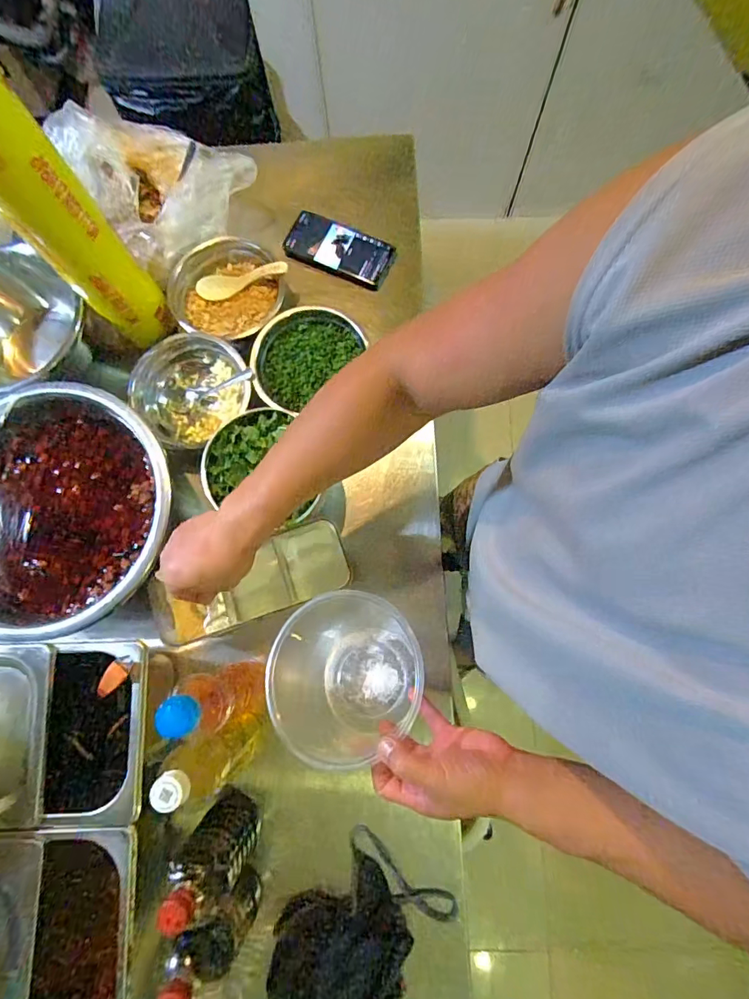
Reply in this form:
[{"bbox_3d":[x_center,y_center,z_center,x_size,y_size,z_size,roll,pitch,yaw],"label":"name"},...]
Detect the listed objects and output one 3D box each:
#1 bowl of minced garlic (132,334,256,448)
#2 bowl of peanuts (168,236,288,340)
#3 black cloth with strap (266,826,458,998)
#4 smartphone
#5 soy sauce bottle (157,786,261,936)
[{"bbox_3d":[-0.252,-0.155,0.655,0.149,0.086,0.133,-44,82,-7],"label":"bowl of minced garlic"},{"bbox_3d":[-0.212,-0.299,0.678,0.148,0.069,0.147,0,79,1],"label":"bowl of peanuts"},{"bbox_3d":[-0.037,0.522,0.541,0.163,0.031,0.239,33,81,7],"label":"black cloth with strap"},{"bbox_3d":[-0.055,-0.379,0.726,0.167,0.014,0.075,24,88,8],"label":"smartphone"},{"bbox_3d":[-0.172,0.382,0.508,0.066,0.159,0.060,33,82,7],"label":"soy sauce bottle"}]

